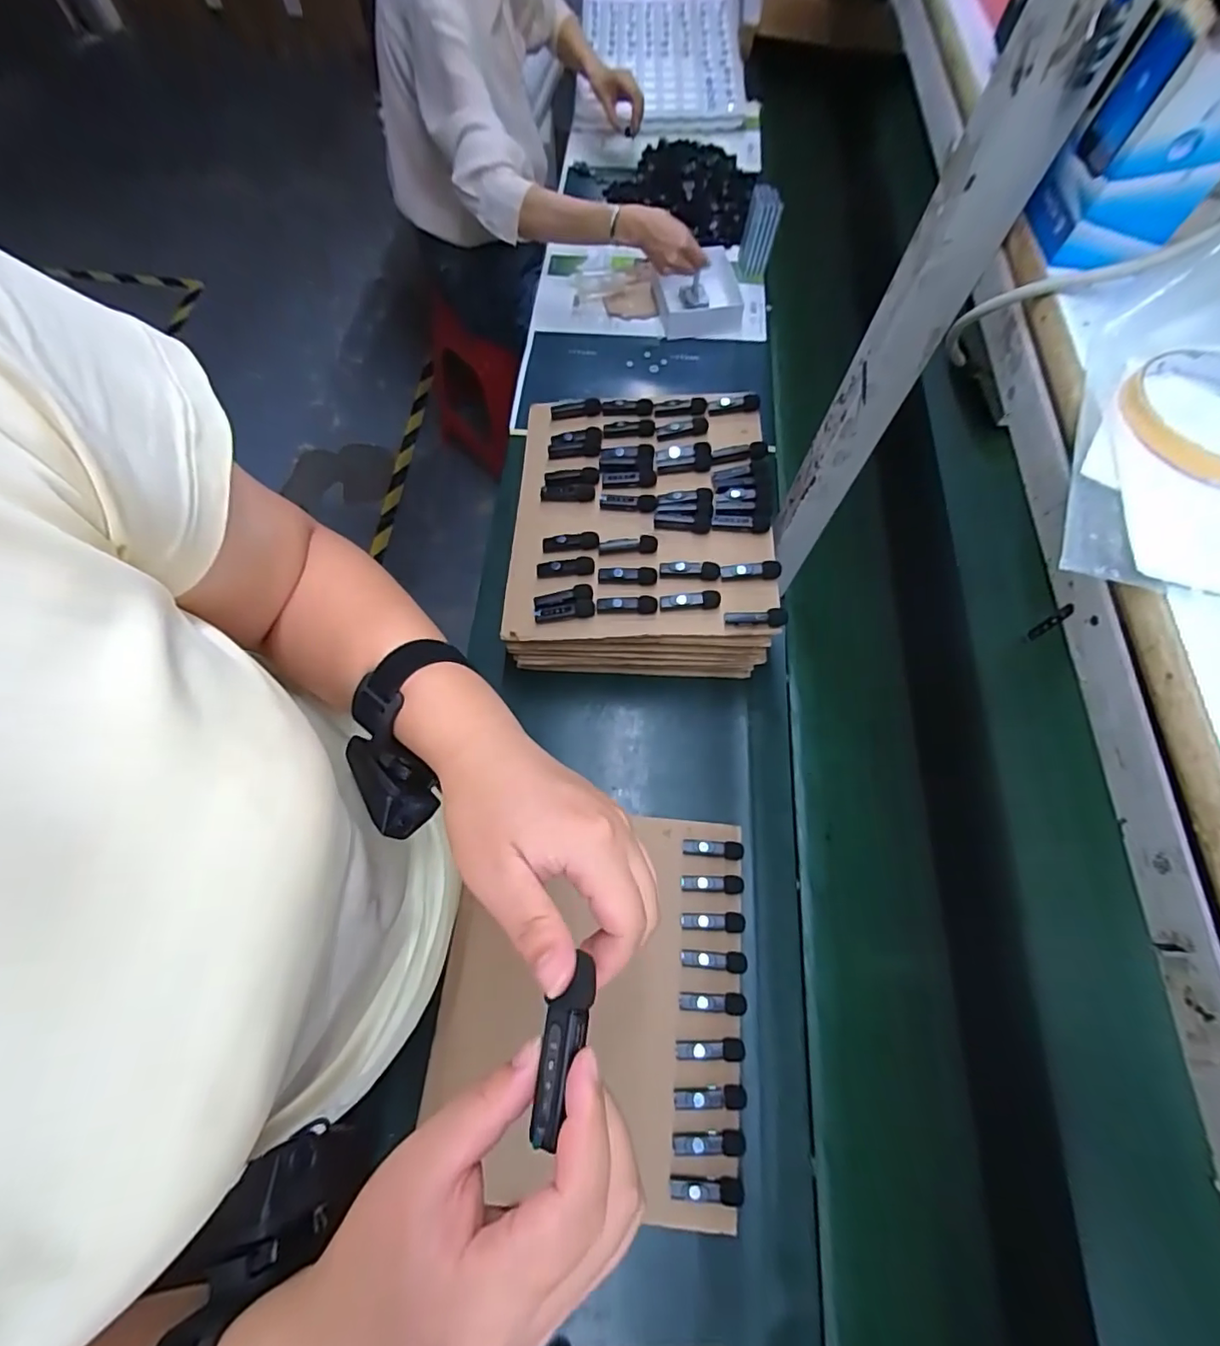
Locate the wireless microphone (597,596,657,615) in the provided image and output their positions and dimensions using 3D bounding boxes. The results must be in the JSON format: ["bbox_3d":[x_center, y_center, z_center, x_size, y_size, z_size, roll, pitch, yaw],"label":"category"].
[{"bbox_3d":[0.018,-0.074,0.608,0.063,0.015,0.017,2,67,-2],"label":"wireless microphone"}]

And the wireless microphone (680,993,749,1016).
[{"bbox_3d":[0.103,0.331,0.564,0.065,0.014,0.020,4,67,-1],"label":"wireless microphone"}]

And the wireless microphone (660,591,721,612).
[{"bbox_3d":[0.086,-0.076,0.599,0.063,0.018,0.015,-1,67,-3],"label":"wireless microphone"}]

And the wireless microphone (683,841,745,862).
[{"bbox_3d":[0.114,0.196,0.621,0.065,0.014,0.019,4,67,-2],"label":"wireless microphone"}]

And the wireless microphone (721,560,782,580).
[{"bbox_3d":[0.154,-0.112,0.613,0.064,0.015,0.015,0,67,-3],"label":"wireless microphone"}]

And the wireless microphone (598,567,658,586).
[{"bbox_3d":[0.020,-0.108,0.622,0.063,0.016,0.015,2,67,-2],"label":"wireless microphone"}]

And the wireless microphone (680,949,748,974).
[{"bbox_3d":[0.107,0.297,0.578,0.066,0.012,0.020,4,67,-2],"label":"wireless microphone"}]

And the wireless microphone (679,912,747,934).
[{"bbox_3d":[0.108,0.263,0.591,0.068,0.010,0.020,0,67,-3],"label":"wireless microphone"}]

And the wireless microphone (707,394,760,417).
[{"bbox_3d":[0.156,-0.341,0.710,0.064,0.018,0.021,-7,68,-6],"label":"wireless microphone"}]

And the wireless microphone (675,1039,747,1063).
[{"bbox_3d":[0.097,0.368,0.548,0.065,0.015,0.018,0,67,-3],"label":"wireless microphone"}]

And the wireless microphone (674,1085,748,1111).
[{"bbox_3d":[0.095,0.401,0.531,0.067,0.011,0.020,0,67,-3],"label":"wireless microphone"}]

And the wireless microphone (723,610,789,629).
[{"bbox_3d":[0.154,-0.057,0.589,0.065,0.014,0.016,-1,67,-3],"label":"wireless microphone"}]

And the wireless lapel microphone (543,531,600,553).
[{"bbox_3d":[-0.045,-0.151,0.647,0.064,0.019,0.020,0,67,-3],"label":"wireless lapel microphone"}]

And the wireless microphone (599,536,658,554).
[{"bbox_3d":[0.021,-0.145,0.639,0.065,0.014,0.017,-1,67,-3],"label":"wireless microphone"}]

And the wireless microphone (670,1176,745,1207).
[{"bbox_3d":[0.087,0.465,0.505,0.065,0.011,0.020,3,67,-2],"label":"wireless microphone"}]

